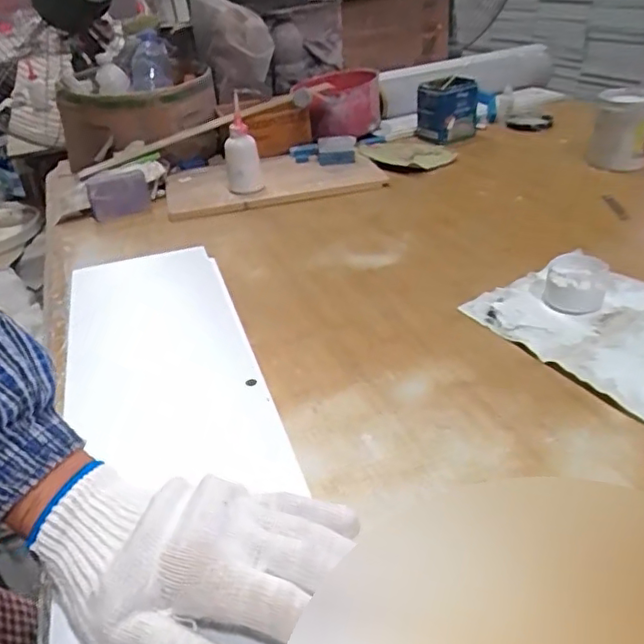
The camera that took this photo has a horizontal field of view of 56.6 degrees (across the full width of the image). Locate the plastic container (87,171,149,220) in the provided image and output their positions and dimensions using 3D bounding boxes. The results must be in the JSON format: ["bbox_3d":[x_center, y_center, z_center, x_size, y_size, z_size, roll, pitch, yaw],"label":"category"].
[{"bbox_3d":[-0.368,-0.230,1.082,0.102,0.051,0.079,-12,43,-16],"label":"plastic container"}]

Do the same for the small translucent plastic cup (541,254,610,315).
[{"bbox_3d":[0.292,-0.043,0.684,0.062,0.043,0.062,1,40,-1],"label":"small translucent plastic cup"}]

